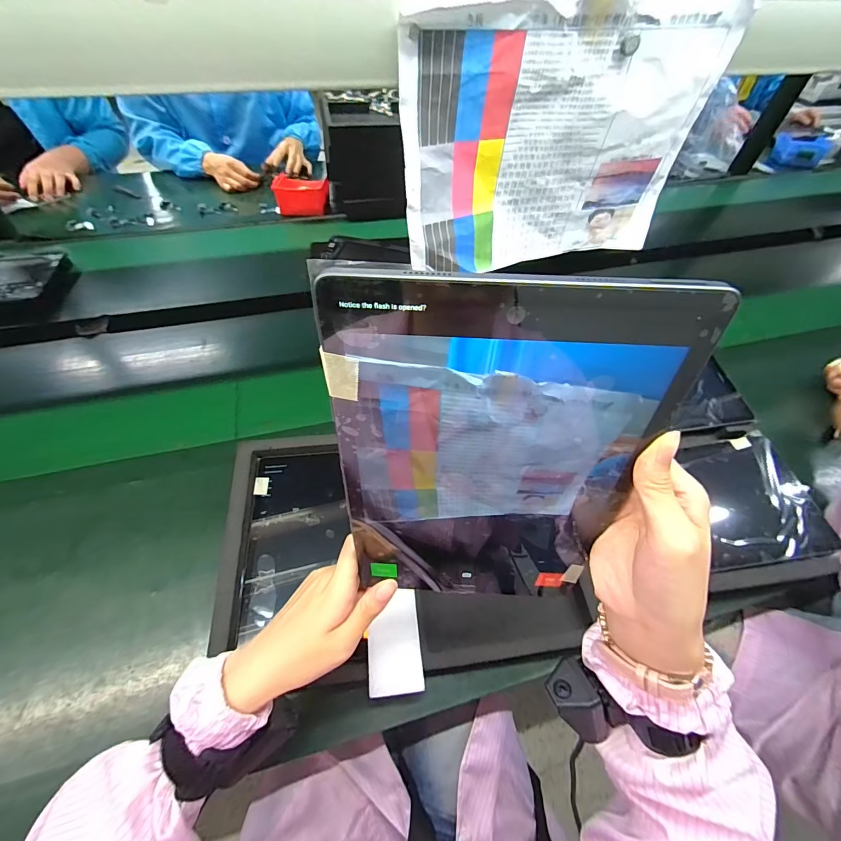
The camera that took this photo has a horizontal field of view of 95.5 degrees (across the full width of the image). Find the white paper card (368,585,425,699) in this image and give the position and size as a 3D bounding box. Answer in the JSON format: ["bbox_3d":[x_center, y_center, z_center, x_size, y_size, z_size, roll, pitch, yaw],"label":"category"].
[{"bbox_3d":[-0.026,0.225,0.393,0.053,0.006,0.092,2,52,-12],"label":"white paper card"}]

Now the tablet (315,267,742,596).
[{"bbox_3d":[0.039,0.040,0.228,0.163,0.248,0.007,3,40,3],"label":"tablet"}]

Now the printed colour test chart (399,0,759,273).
[{"bbox_3d":[0.127,-0.243,0.358,0.287,0.201,0.030,-14,56,-12],"label":"printed colour test chart"}]

